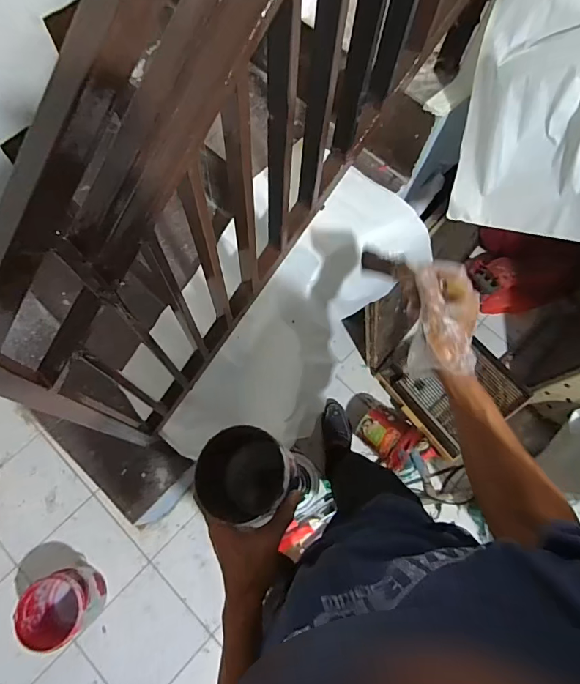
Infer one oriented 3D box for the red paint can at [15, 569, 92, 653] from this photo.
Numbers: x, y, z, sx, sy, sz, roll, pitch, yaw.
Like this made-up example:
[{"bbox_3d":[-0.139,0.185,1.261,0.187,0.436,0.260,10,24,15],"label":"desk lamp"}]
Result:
[{"bbox_3d":[-0.670,0.778,1.224,0.178,0.185,0.186,1,71,-2],"label":"red paint can"}]

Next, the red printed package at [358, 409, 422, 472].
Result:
[{"bbox_3d":[0.328,0.323,1.408,0.123,0.188,0.189,-41,77,-14],"label":"red printed package"}]

